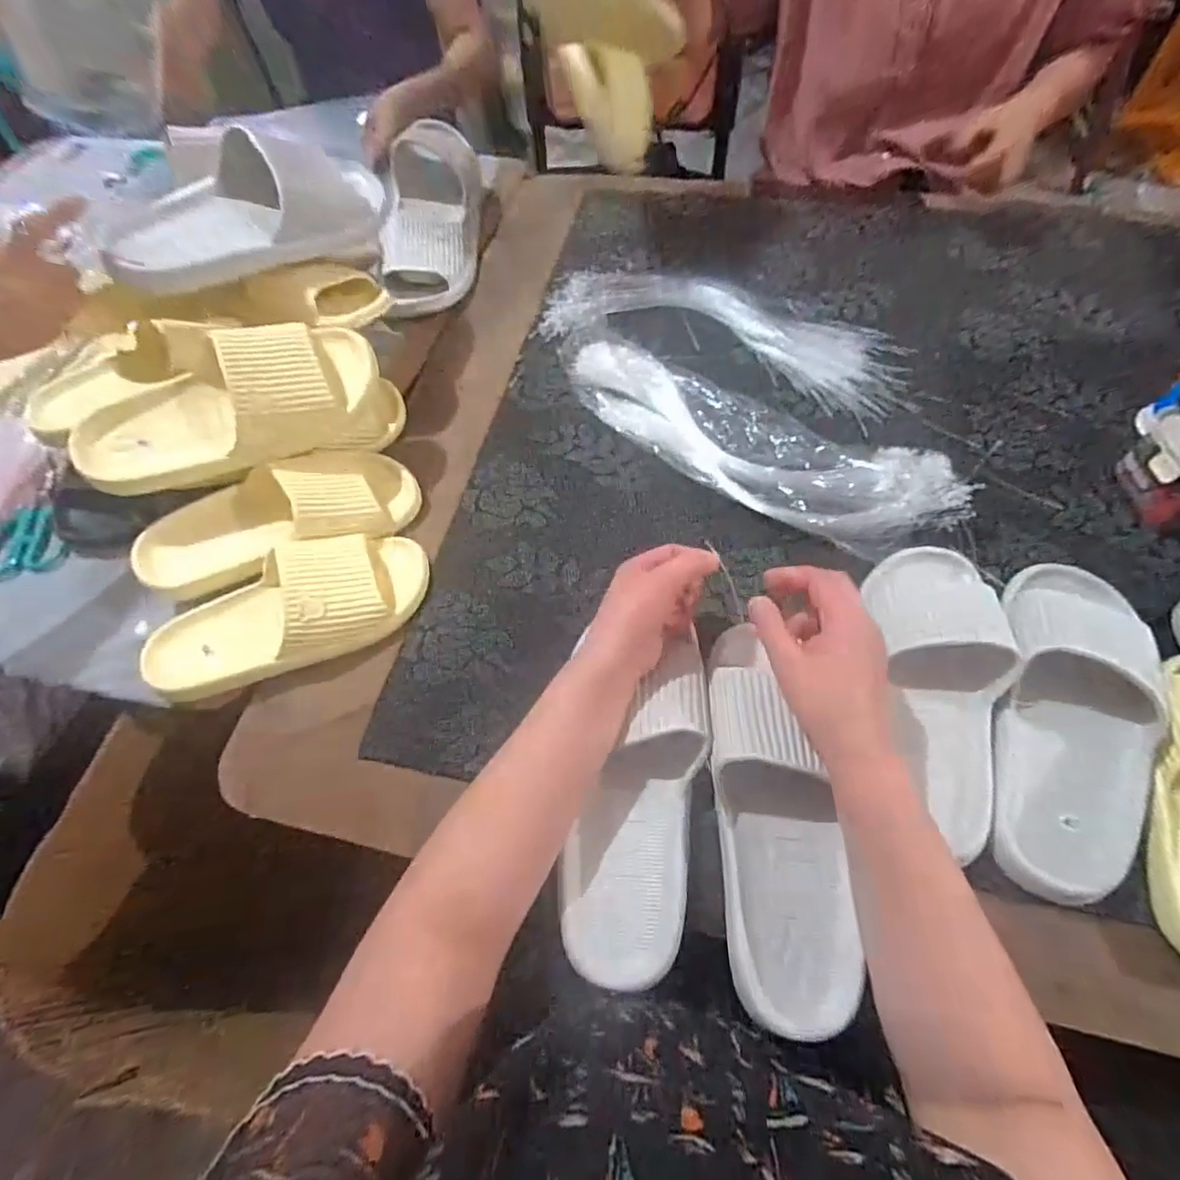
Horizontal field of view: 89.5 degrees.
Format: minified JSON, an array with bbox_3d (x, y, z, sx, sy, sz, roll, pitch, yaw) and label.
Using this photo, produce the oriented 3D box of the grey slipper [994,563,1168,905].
[{"bbox_3d":[0.360,0.090,0.444,0.101,0.061,0.266,23,64,15],"label":"grey slipper"}]

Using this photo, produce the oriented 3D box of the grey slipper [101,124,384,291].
[{"bbox_3d":[-0.321,-0.350,0.555,0.235,0.079,0.118,-33,63,-13],"label":"grey slipper"}]

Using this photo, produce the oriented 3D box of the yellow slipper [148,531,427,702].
[{"bbox_3d":[-0.270,0.015,0.530,0.244,0.076,0.110,-17,61,-7],"label":"yellow slipper"}]

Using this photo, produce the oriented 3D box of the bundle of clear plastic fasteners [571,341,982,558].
[{"bbox_3d":[0.153,-0.163,0.622,0.444,0.039,0.131,32,66,19],"label":"bundle of clear plastic fasteners"}]

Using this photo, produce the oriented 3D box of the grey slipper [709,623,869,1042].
[{"bbox_3d":[0.128,0.153,0.425,0.079,0.059,0.265,-6,69,-1],"label":"grey slipper"}]

